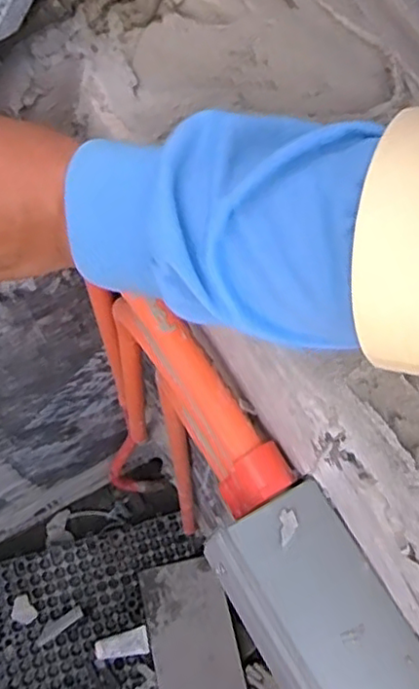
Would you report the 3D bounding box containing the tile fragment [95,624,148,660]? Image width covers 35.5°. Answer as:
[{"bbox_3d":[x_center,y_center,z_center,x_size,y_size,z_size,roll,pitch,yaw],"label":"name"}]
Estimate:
[{"bbox_3d":[-0.156,0.534,1.164,0.095,0.015,0.043,-10,70,-5],"label":"tile fragment"}]

